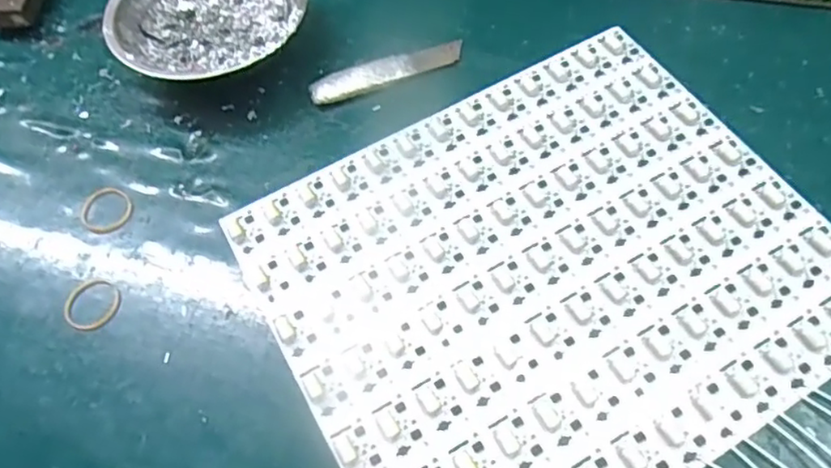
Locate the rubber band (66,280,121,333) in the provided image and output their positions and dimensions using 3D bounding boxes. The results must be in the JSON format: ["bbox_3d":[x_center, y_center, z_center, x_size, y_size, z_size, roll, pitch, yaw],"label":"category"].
[{"bbox_3d":[-0.177,0.038,0.343,0.030,0.004,0.030,-1,60,2],"label":"rubber band"}]

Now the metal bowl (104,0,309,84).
[{"bbox_3d":[-0.133,-0.141,0.422,0.122,0.040,0.124,-1,60,2],"label":"metal bowl"}]

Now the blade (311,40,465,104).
[{"bbox_3d":[-0.018,-0.108,0.414,0.104,0.008,0.020,-21,61,-9],"label":"blade"}]

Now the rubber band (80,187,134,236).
[{"bbox_3d":[-0.185,-0.014,0.375,0.032,0.004,0.029,25,64,16],"label":"rubber band"}]

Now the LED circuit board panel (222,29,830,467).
[{"bbox_3d":[0.074,0.016,0.344,0.287,0.004,0.241,-28,63,-13],"label":"LED circuit board panel"}]

